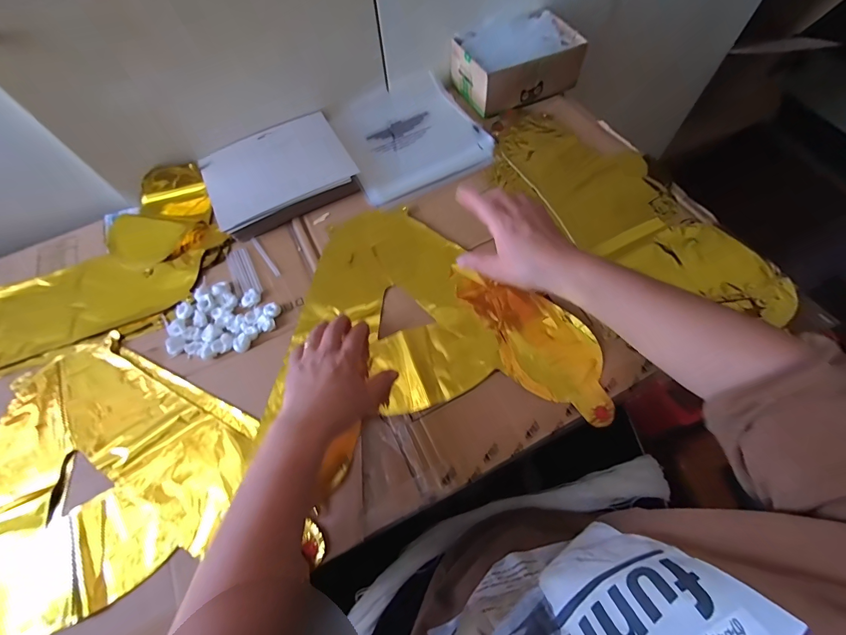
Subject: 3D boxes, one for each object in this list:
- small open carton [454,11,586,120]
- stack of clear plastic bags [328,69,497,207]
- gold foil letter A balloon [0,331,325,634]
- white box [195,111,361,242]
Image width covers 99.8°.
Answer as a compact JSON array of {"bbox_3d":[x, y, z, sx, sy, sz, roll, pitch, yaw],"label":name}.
[{"bbox_3d":[0.155,-0.428,0.594,0.183,0.067,0.138,-23,66,-8],"label":"small open carton"},{"bbox_3d":[-0.022,-0.297,0.577,0.209,0.025,0.224,-23,66,-8],"label":"stack of clear plastic bags"},{"bbox_3d":[-0.353,0.178,0.371,0.375,0.011,0.334,-29,67,-10],"label":"gold foil letter A balloon"},{"bbox_3d":[-0.214,-0.219,0.529,0.199,0.023,0.167,-26,67,-9],"label":"white box"}]

